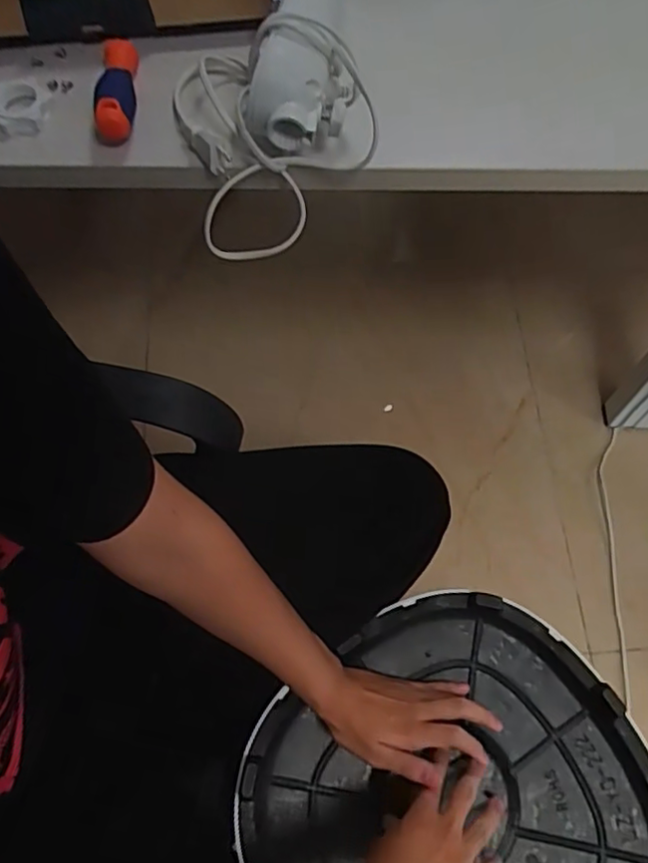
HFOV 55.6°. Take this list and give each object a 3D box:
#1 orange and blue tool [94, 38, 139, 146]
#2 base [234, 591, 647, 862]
[{"bbox_3d":[-0.173,-0.289,0.512,0.031,0.040,0.104,-4,69,-3],"label":"orange and blue tool"},{"bbox_3d":[0.137,0.378,0.591,0.379,0.041,0.389,0,69,-1],"label":"base"}]

